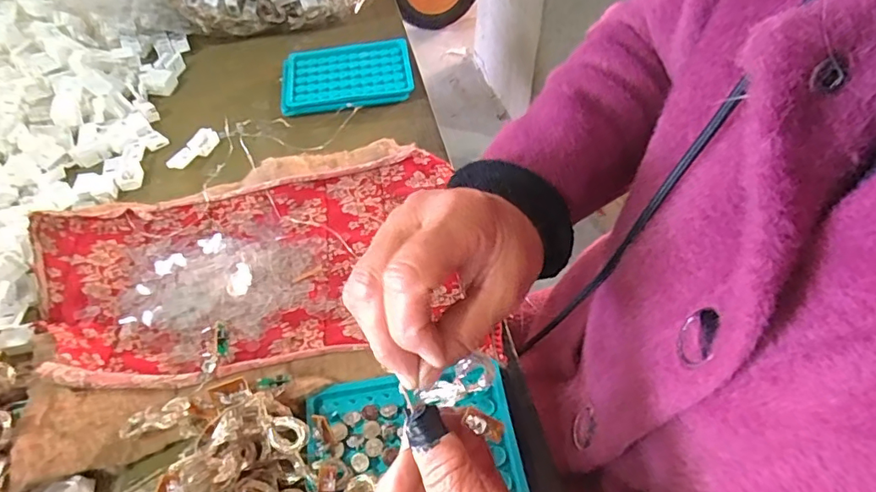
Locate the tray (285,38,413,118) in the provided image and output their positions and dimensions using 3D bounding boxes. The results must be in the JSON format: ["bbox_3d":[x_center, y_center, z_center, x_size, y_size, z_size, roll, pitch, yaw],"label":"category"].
[{"bbox_3d":[-0.097,-0.181,0.565,0.136,0.016,0.095,-7,53,-4],"label":"tray"}]

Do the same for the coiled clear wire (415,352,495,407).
[{"bbox_3d":[0.010,0.074,0.284,0.045,0.009,0.015,-30,54,10],"label":"coiled clear wire"}]

